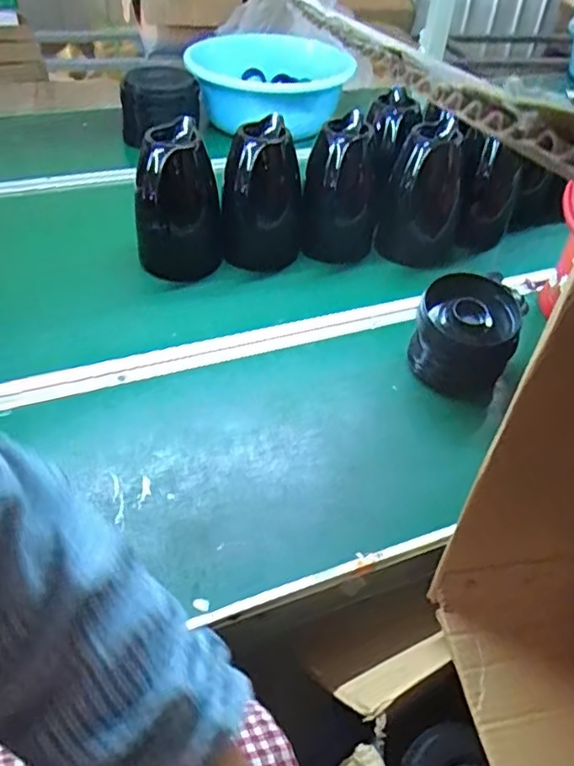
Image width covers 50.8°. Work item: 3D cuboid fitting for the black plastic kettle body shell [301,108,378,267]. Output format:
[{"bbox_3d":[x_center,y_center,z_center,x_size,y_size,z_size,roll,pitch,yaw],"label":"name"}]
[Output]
[{"bbox_3d":[0.087,-0.294,0.958,0.117,0.188,0.130,8,43,3],"label":"black plastic kettle body shell"}]

